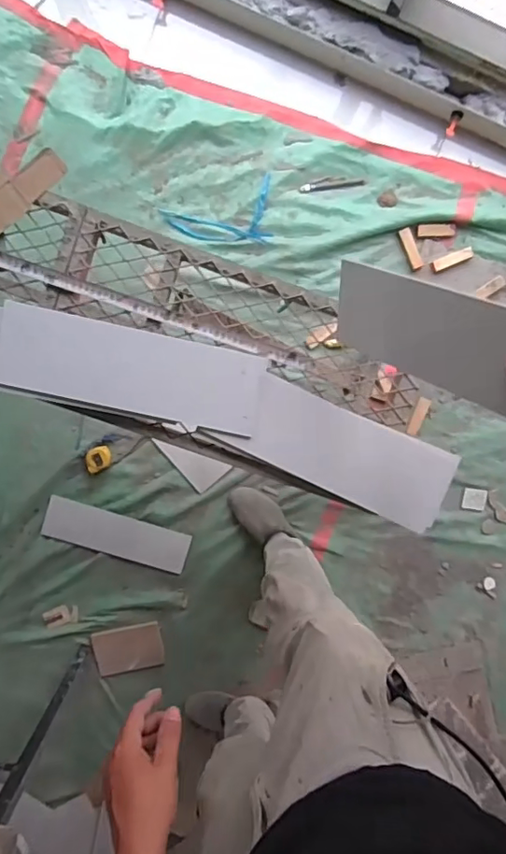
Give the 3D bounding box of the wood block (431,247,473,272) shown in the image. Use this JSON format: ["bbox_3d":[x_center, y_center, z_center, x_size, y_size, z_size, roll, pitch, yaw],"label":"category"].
[{"bbox_3d":[0.533,-0.447,1.439,0.116,0.021,0.032,-24,96,0],"label":"wood block"}]

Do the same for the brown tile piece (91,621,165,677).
[{"bbox_3d":[-0.350,0.628,1.522,0.187,0.015,0.126,-10,90,-4],"label":"brown tile piece"}]

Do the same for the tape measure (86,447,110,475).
[{"bbox_3d":[-0.414,0.085,1.445,0.071,0.032,0.060,-28,96,1],"label":"tape measure"}]

